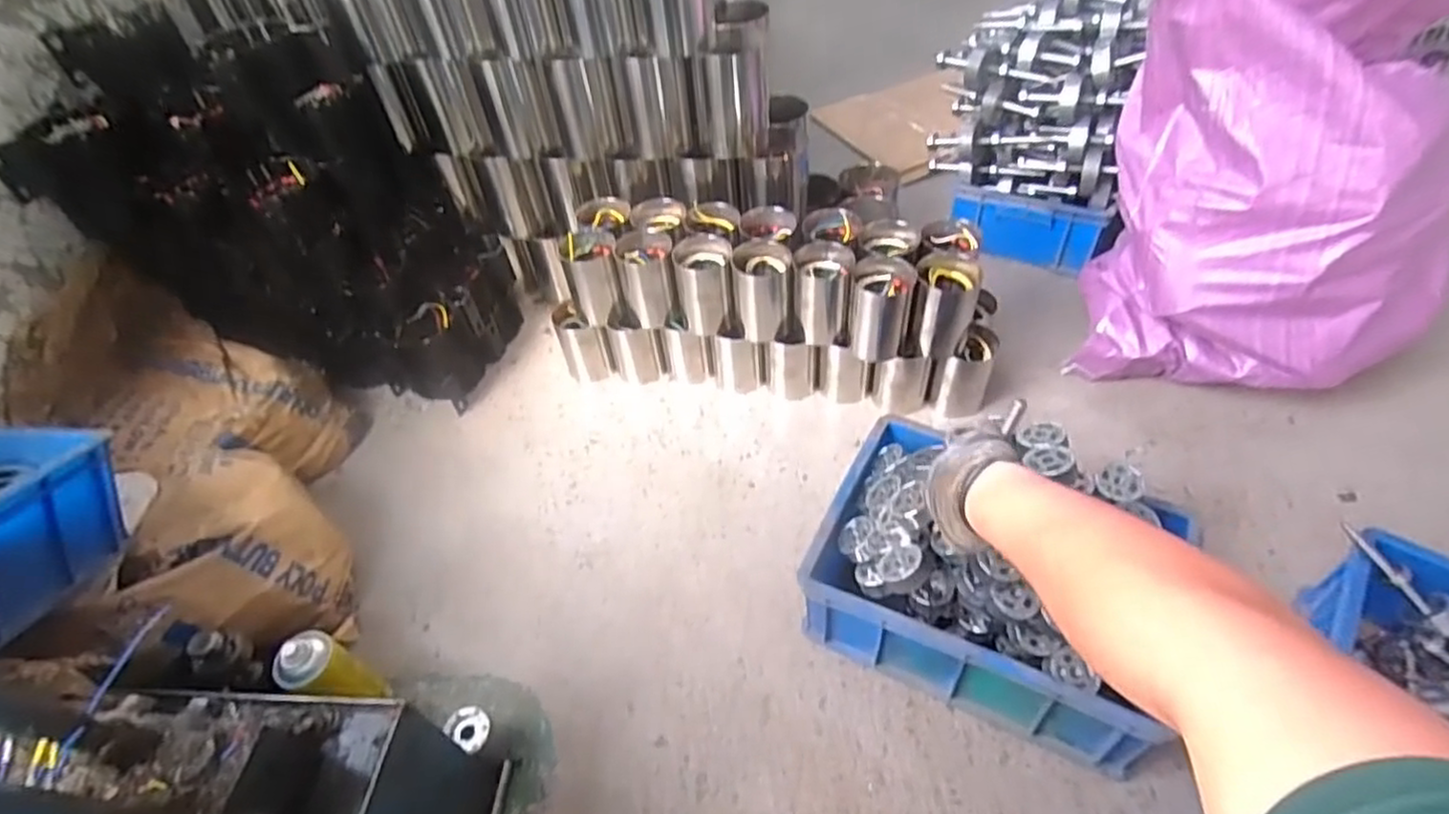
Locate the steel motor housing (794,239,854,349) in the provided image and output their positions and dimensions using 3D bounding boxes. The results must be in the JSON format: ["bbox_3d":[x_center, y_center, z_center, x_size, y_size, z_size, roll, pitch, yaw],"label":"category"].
[{"bbox_3d":[0.156,-0.179,1.082,0.087,0.138,0.081,7,50,12],"label":"steel motor housing"}]

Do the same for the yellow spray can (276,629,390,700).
[{"bbox_3d":[-0.462,0.326,0.819,0.061,0.185,0.064,-3,48,4],"label":"yellow spray can"}]

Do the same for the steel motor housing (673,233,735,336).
[{"bbox_3d":[-0.030,-0.198,1.122,0.092,0.144,0.076,-8,48,-1],"label":"steel motor housing"}]

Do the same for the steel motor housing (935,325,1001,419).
[{"bbox_3d":[0.390,-0.059,1.121,0.082,0.125,0.091,15,52,18],"label":"steel motor housing"}]

